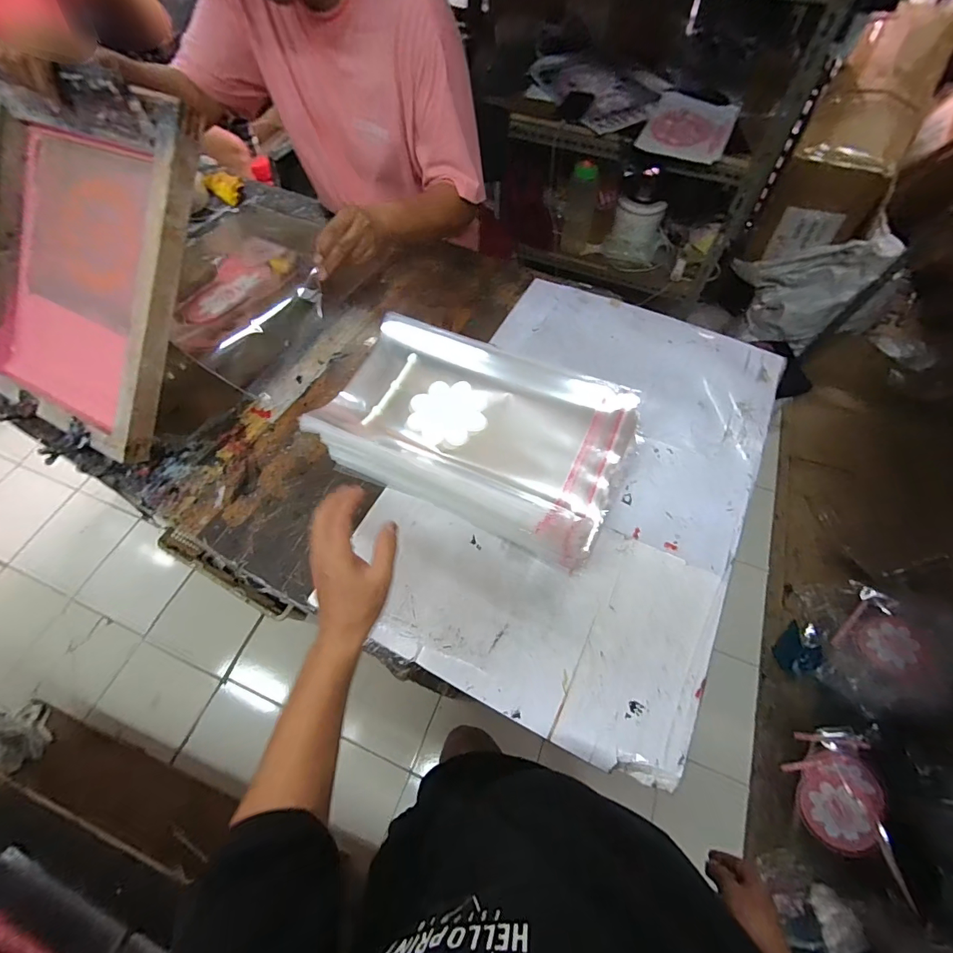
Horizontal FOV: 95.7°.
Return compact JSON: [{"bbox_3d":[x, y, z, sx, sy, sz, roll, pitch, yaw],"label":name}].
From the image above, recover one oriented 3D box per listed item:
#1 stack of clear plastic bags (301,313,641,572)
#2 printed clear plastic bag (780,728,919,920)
[{"bbox_3d":[-0.001,-0.076,0.624,0.426,0.068,0.273,24,64,14],"label":"stack of clear plastic bags"},{"bbox_3d":[0.880,0.765,1.018,0.190,0.105,0.299,6,61,5],"label":"printed clear plastic bag"}]

